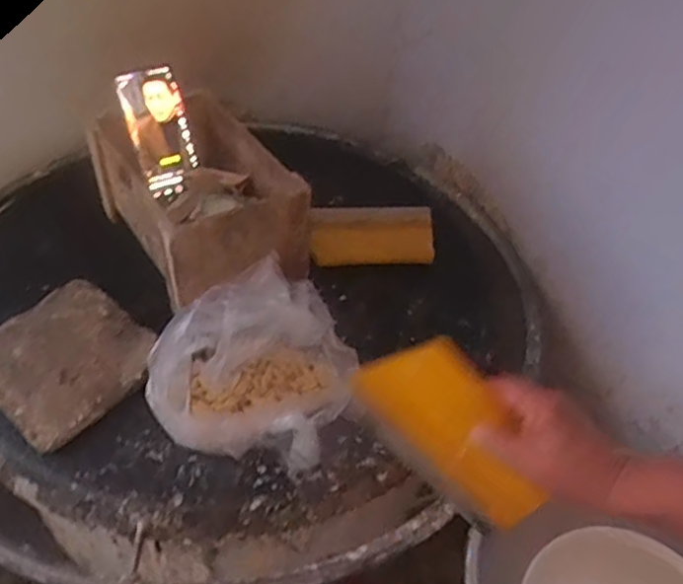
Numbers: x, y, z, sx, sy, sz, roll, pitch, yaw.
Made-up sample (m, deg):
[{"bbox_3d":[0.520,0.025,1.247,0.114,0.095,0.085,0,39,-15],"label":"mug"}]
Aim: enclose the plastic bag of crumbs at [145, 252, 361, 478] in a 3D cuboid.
[{"bbox_3d":[-0.084,0.068,0.631,0.200,0.088,0.217,4,44,-2],"label":"plastic bag of crumbs"}]

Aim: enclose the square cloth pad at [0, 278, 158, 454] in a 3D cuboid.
[{"bbox_3d":[-0.283,0.066,0.667,0.162,0.022,0.154,34,51,26],"label":"square cloth pad"}]

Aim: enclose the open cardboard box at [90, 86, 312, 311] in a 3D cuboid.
[{"bbox_3d":[-0.166,-0.111,0.751,0.159,0.111,0.238,-25,52,-28],"label":"open cardboard box"}]

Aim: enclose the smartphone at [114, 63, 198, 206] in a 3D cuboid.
[{"bbox_3d":[-0.219,-0.194,0.790,0.074,0.153,0.015,-21,18,-22],"label":"smartphone"}]

